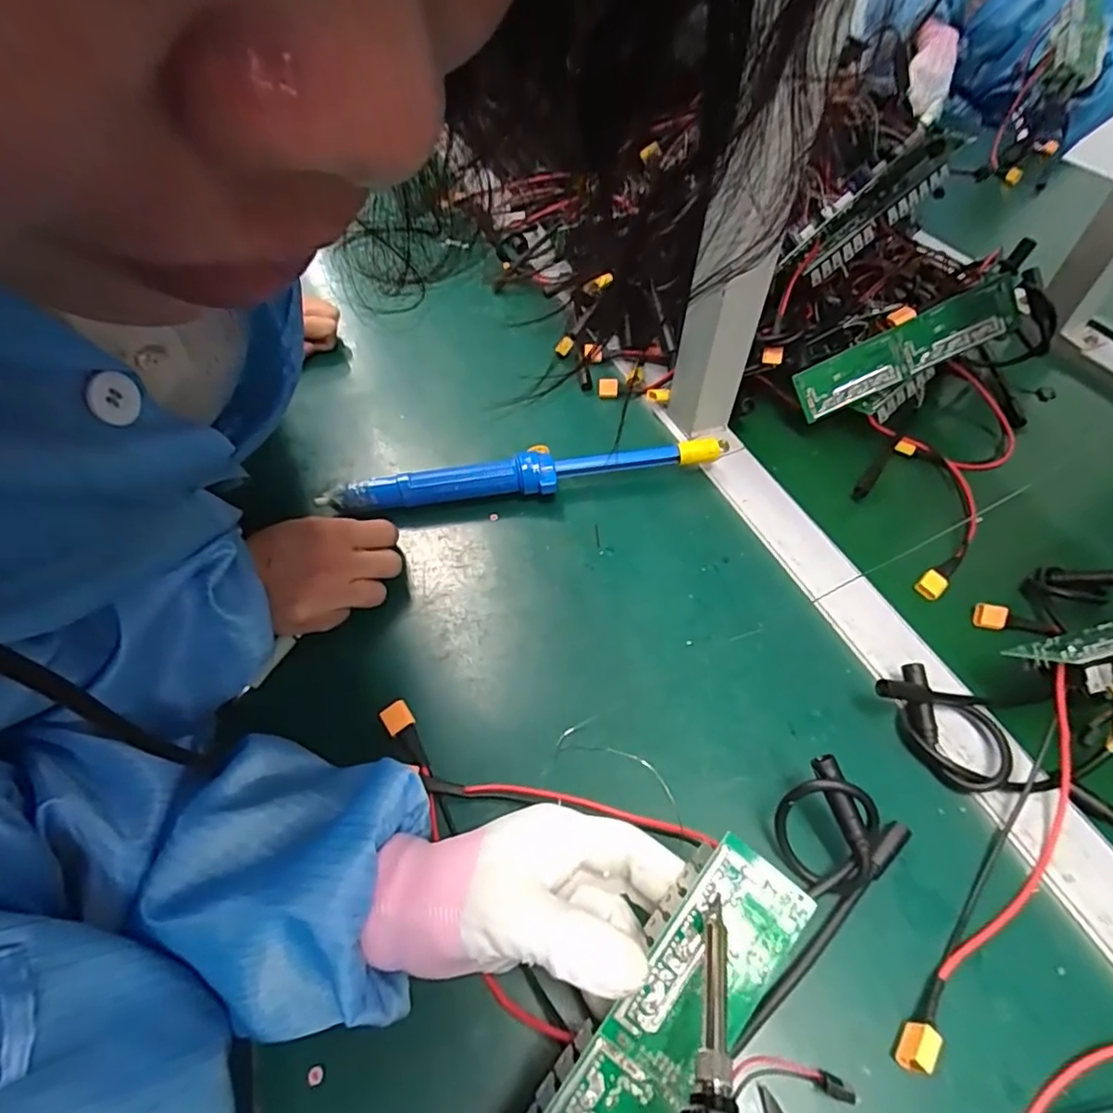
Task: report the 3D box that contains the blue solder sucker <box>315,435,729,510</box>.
[{"bbox_3d":[-0.019,-0.064,0.483,0.320,0.033,0.037,-7,52,-6],"label":"blue solder sucker"}]

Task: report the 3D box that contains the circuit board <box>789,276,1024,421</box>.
[{"bbox_3d":[0.289,-0.167,0.506,0.171,0.047,0.009,-24,25,13],"label":"circuit board"}]

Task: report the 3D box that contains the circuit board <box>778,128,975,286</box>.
[{"bbox_3d":[0.262,-0.295,0.515,0.178,0.060,0.026,-37,59,-2],"label":"circuit board"}]

